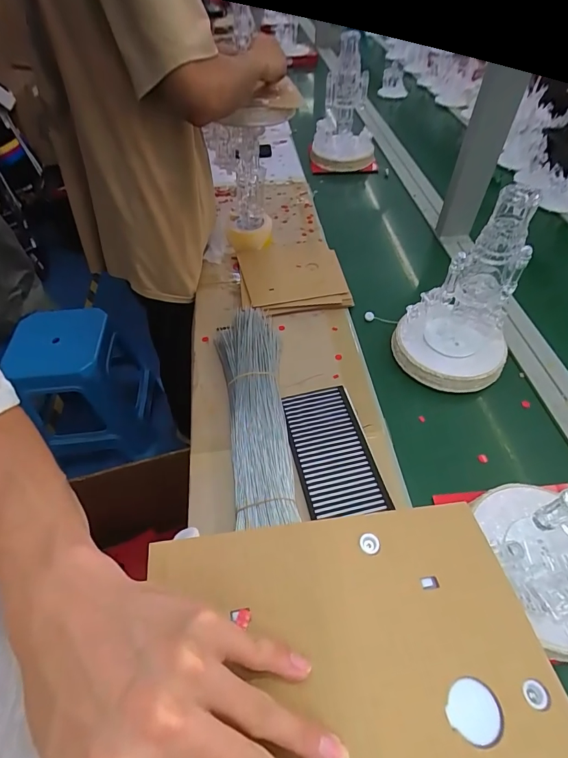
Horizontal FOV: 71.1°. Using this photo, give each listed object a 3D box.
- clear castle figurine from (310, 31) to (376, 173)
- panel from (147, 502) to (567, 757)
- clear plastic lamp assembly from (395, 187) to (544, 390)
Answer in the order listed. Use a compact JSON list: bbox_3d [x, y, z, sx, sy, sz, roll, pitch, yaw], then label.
[{"bbox_3d":[0.178,-0.794,1.161,0.171,0.317,0.140,-4,50,-2],"label":"clear castle figurine"},{"bbox_3d":[0.043,0.177,0.196,0.214,0.008,0.215,-4,49,-10],"label":"panel"},{"bbox_3d":[0.316,-0.144,0.670,0.182,0.321,0.170,-1,50,1],"label":"clear plastic lamp assembly"}]

